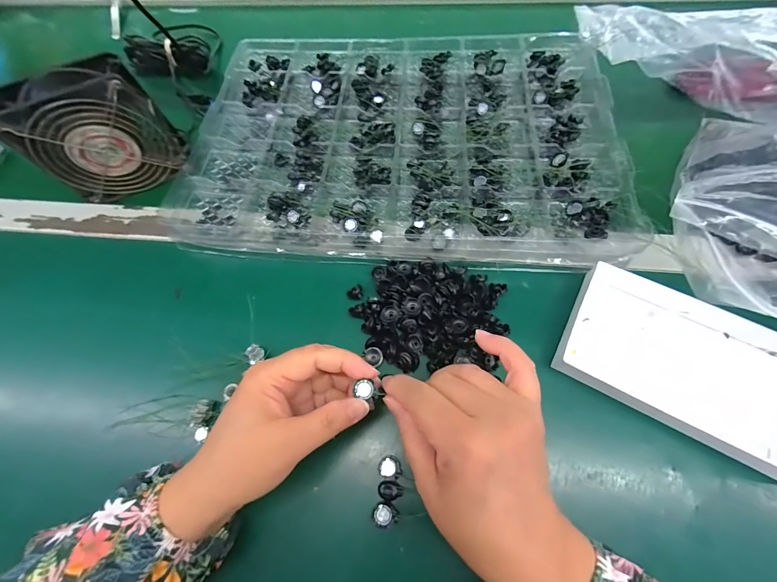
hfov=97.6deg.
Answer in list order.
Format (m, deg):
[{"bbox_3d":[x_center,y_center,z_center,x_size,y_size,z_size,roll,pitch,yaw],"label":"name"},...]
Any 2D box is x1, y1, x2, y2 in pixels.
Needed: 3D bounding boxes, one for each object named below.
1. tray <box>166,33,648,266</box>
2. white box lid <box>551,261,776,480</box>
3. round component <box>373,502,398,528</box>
[{"bbox_3d":[0.014,-0.175,0.377,0.436,0.030,0.294,4,66,6],"label":"tray"},{"bbox_3d":[0.239,0.052,0.274,0.174,0.027,0.120,25,68,15],"label":"white box lid"},{"bbox_3d":[-0.003,0.161,0.245,0.015,0.010,0.016,-1,64,3],"label":"round component"}]

